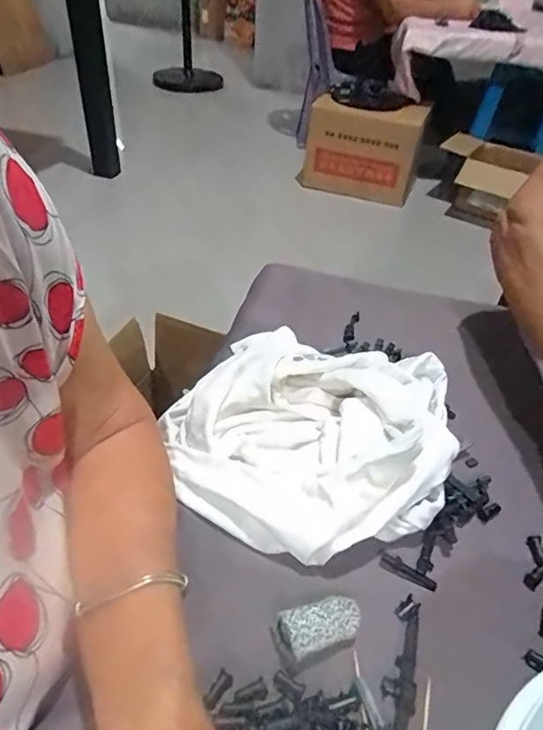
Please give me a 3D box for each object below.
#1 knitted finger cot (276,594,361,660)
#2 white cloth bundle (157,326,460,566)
[{"bbox_3d":[0.028,0.144,0.284,0.044,0.014,0.024,-11,44,-16],"label":"knitted finger cot"},{"bbox_3d":[0.027,0.040,0.373,0.190,0.062,0.183,2,41,-2],"label":"white cloth bundle"}]

